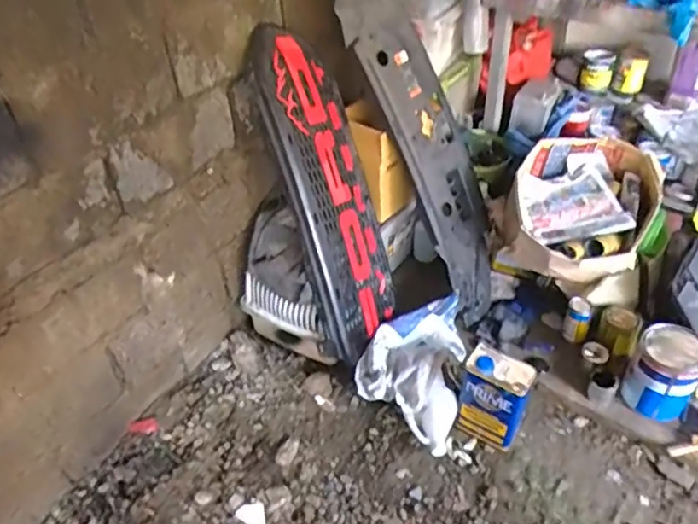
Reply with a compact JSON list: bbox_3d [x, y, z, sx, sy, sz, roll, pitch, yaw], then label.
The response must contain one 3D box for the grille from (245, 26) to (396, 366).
[{"bbox_3d":[-0.052,-0.191,1.680,0.258,0.946,0.147,-20,15,-12],"label":"grille"}]

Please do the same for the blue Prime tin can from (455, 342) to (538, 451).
[{"bbox_3d":[0.403,0.376,1.638,0.181,0.265,0.120,20,47,25],"label":"blue Prime tin can"}]

